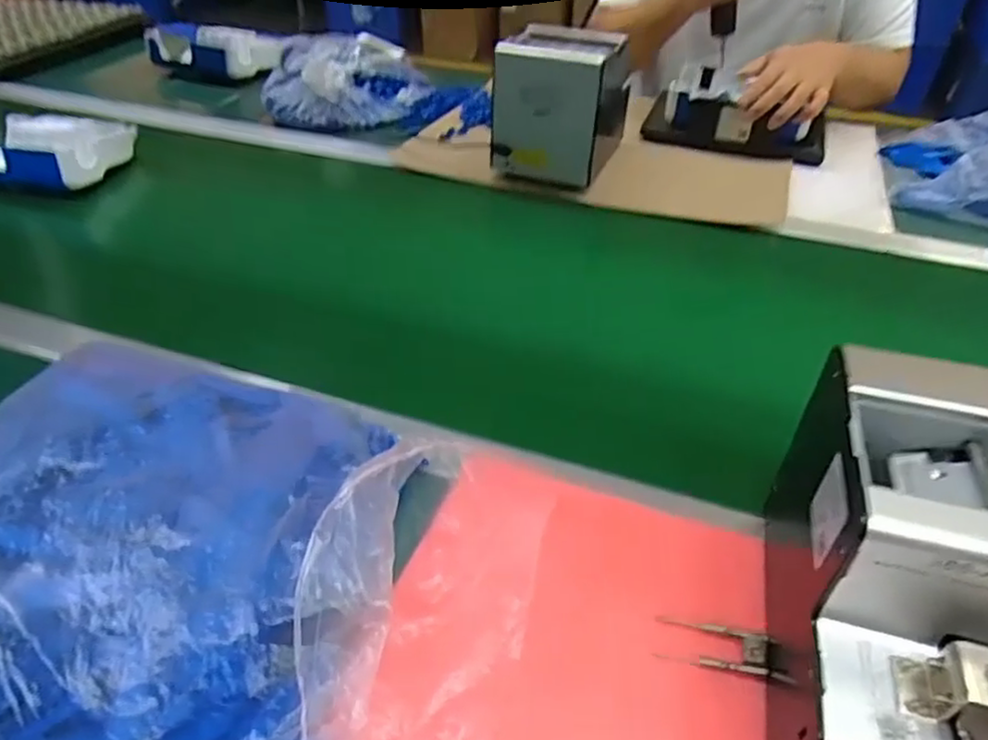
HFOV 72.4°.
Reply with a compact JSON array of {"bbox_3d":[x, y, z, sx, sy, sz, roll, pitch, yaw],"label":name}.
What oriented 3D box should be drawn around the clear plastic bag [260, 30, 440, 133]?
[{"bbox_3d":[-0.213,-0.425,0.988,0.227,0.082,0.203,-7,42,-9],"label":"clear plastic bag"}]

